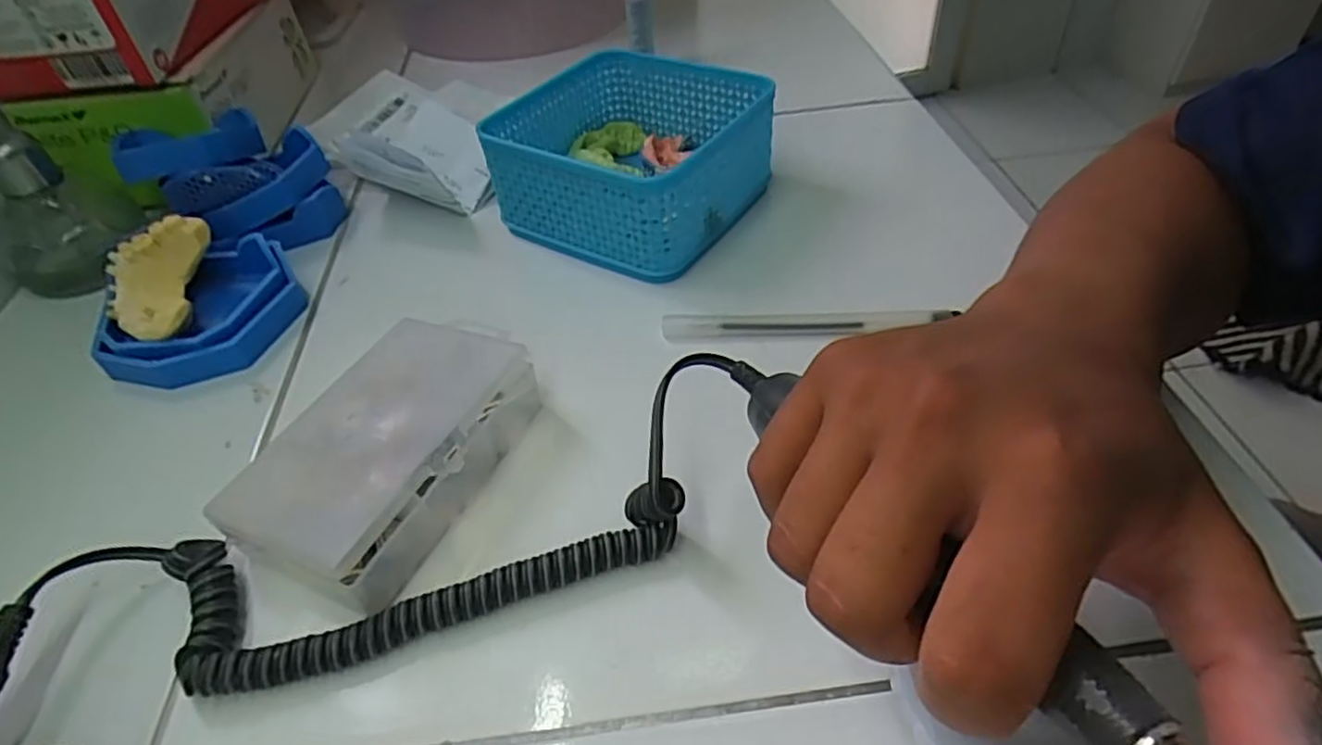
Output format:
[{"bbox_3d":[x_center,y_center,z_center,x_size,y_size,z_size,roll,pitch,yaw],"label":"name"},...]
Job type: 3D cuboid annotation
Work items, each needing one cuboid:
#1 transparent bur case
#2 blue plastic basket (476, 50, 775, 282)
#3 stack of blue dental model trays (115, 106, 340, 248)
[{"bbox_3d":[-0.107,0.030,0.289,0.075,0.036,0.125,16,50,21],"label":"transparent bur case"},{"bbox_3d":[-0.015,-0.127,0.416,0.129,0.064,0.131,23,53,26],"label":"blue plastic basket"},{"bbox_3d":[-0.259,-0.118,0.429,0.097,0.062,0.093,-30,50,-21],"label":"stack of blue dental model trays"}]

